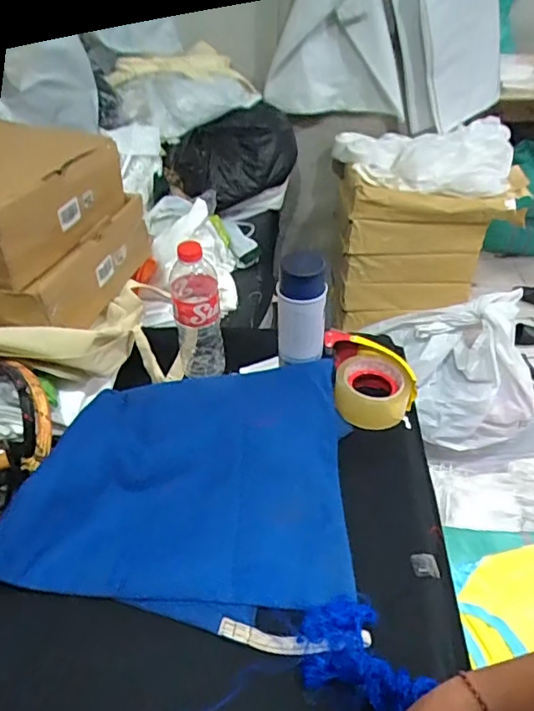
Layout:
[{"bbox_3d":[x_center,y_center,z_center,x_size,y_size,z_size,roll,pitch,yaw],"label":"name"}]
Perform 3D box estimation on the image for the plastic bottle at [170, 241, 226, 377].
[{"bbox_3d":[-0.097,-0.063,0.781,0.062,0.213,0.074,-7,38,-8],"label":"plastic bottle"}]

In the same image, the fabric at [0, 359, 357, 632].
[{"bbox_3d":[-0.094,0.133,0.668,0.376,0.060,0.344,3,38,4],"label":"fabric"}]

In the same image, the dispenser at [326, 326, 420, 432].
[{"bbox_3d":[0.148,0.033,0.797,0.114,0.067,0.133,-3,38,-3],"label":"dispenser"}]

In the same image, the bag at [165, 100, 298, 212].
[{"bbox_3d":[-0.062,-0.509,1.421,0.205,0.153,0.369,22,43,26],"label":"bag"}]

